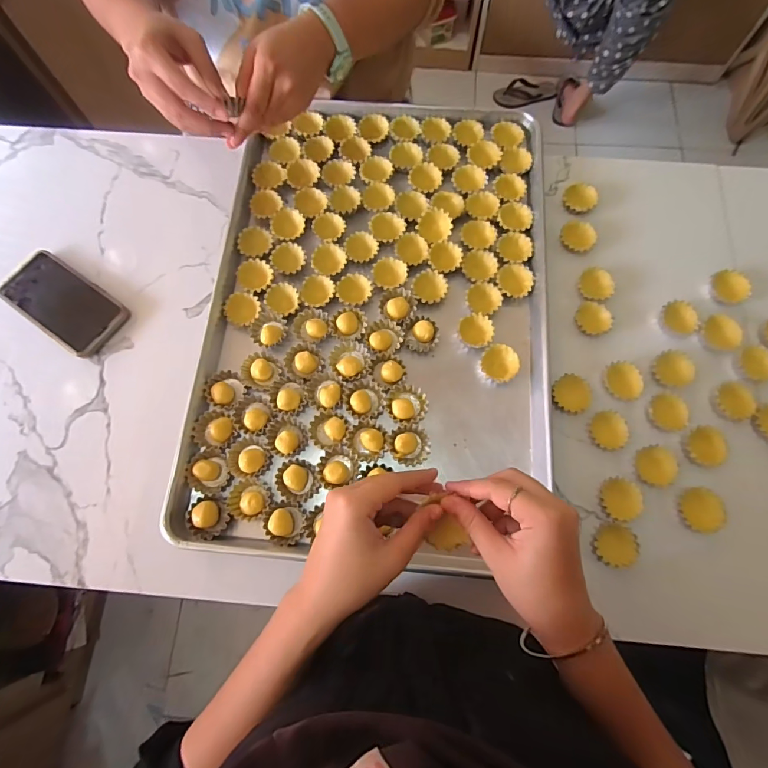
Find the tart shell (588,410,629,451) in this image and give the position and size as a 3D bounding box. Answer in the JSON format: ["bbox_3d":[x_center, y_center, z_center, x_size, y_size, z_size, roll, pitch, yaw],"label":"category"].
[{"bbox_3d":[0.250,0.053,0.455,0.038,0.014,0.043,24,76,7],"label":"tart shell"}]

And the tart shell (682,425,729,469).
[{"bbox_3d":[0.350,0.069,0.444,0.042,0.017,0.041,0,74,1],"label":"tart shell"}]

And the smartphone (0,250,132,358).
[{"bbox_3d":[-0.408,-0.104,0.520,0.160,0.016,0.084,34,77,10],"label":"smartphone"}]

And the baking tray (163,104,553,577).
[{"bbox_3d":[-0.005,-0.101,0.502,0.396,0.023,0.588,5,74,2],"label":"baking tray"}]

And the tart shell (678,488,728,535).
[{"bbox_3d":[0.336,0.134,0.432,0.038,0.018,0.045,12,75,4],"label":"tart shell"}]

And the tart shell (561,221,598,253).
[{"bbox_3d":[0.252,-0.191,0.528,0.038,0.012,0.045,-40,77,-10],"label":"tart shell"}]

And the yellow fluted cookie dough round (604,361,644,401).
[{"bbox_3d":[0.277,-0.004,0.471,0.041,0.010,0.044,0,74,1],"label":"yellow fluted cookie dough round"}]

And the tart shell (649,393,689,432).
[{"bbox_3d":[0.323,0.032,0.460,0.041,0.009,0.041,-3,74,0],"label":"tart shell"}]

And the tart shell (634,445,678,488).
[{"bbox_3d":[0.295,0.089,0.440,0.039,0.013,0.042,0,74,1],"label":"tart shell"}]

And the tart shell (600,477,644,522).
[{"bbox_3d":[0.254,0.124,0.436,0.040,0.017,0.043,8,74,3],"label":"tart shell"}]

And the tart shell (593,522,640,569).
[{"bbox_3d":[0.240,0.167,0.419,0.039,0.012,0.042,0,74,1],"label":"tart shell"}]

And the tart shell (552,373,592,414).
[{"bbox_3d":[0.215,0.011,0.465,0.042,0.009,0.041,0,74,1],"label":"tart shell"}]

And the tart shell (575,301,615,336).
[{"bbox_3d":[0.256,-0.079,0.496,0.043,0.010,0.040,13,75,5],"label":"tart shell"}]

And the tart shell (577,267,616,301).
[{"bbox_3d":[0.265,-0.125,0.510,0.041,0.010,0.045,-16,74,-4],"label":"tart shell"}]

